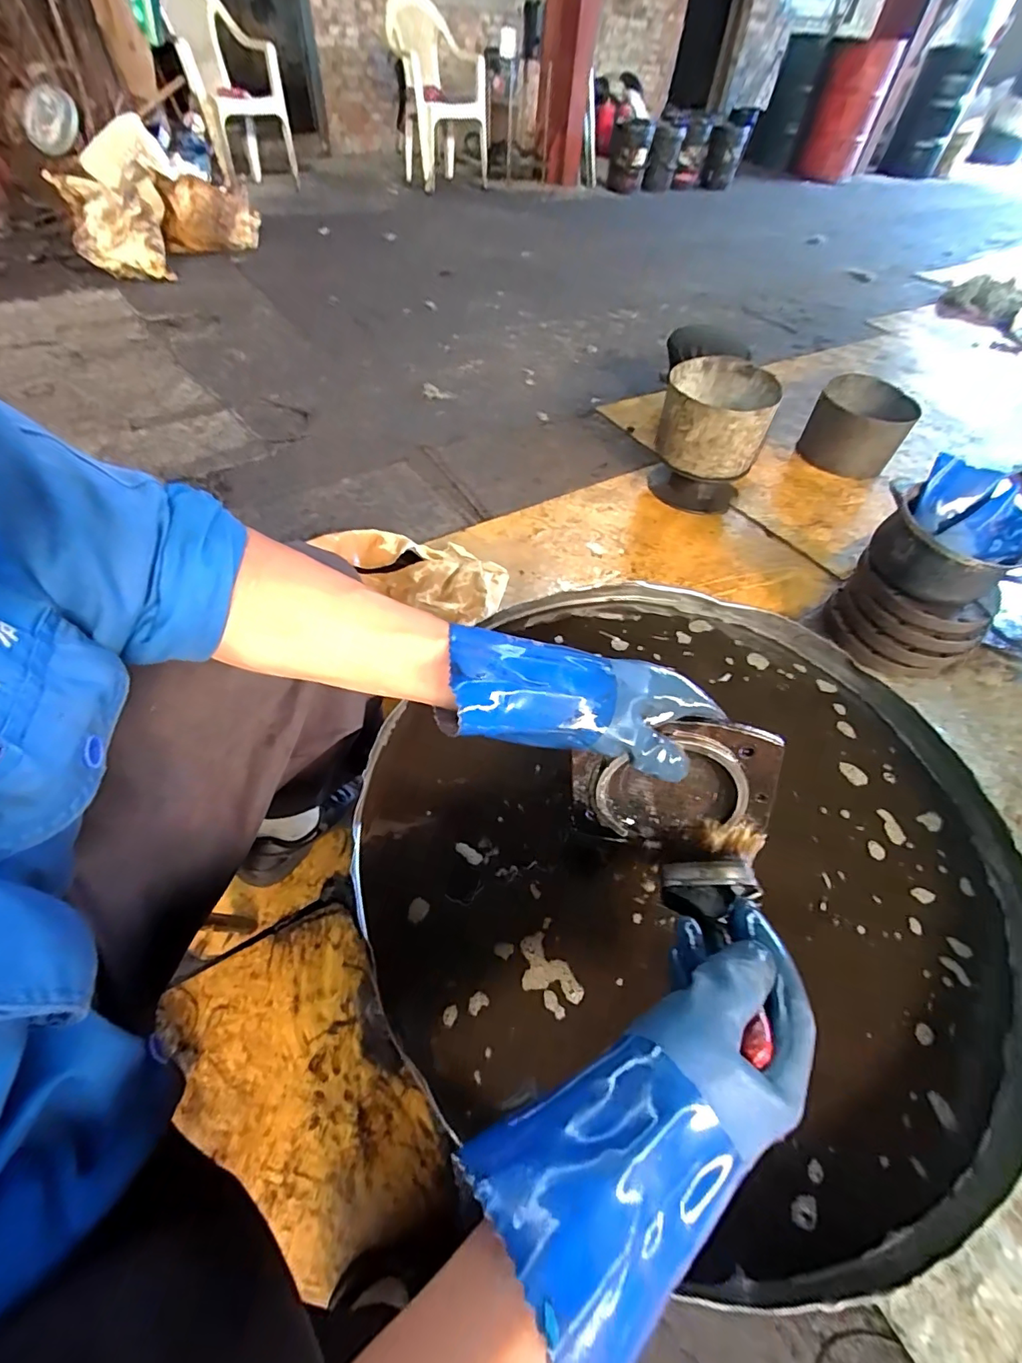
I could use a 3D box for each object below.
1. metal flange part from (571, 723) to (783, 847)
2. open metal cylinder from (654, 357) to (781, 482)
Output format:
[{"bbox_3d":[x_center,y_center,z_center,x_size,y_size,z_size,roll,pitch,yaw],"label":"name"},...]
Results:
[{"bbox_3d":[0.131,0.085,0.423,0.158,0.122,0.025,1,35,11],"label":"metal flange part"},{"bbox_3d":[0.559,-0.720,1.420,0.286,0.200,0.273,12,53,4],"label":"open metal cylinder"}]

